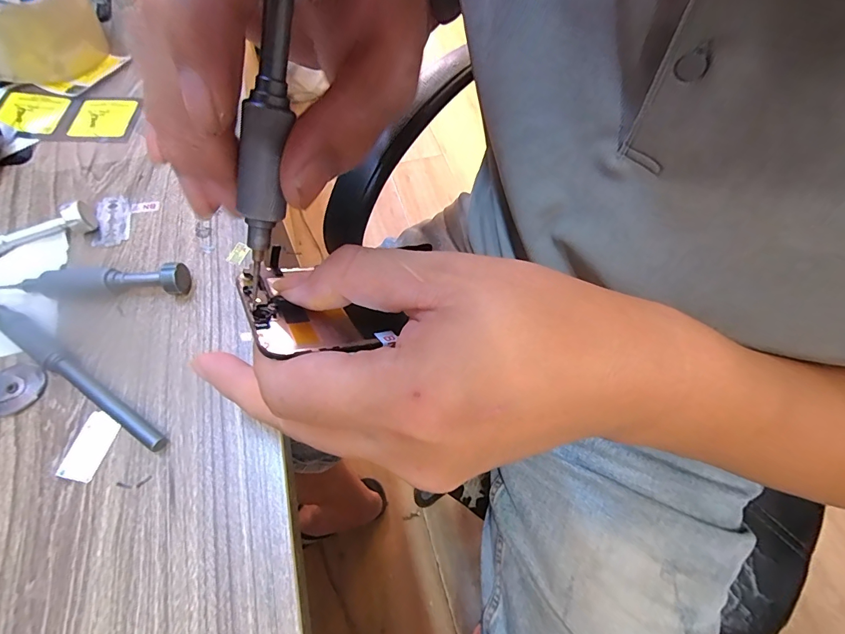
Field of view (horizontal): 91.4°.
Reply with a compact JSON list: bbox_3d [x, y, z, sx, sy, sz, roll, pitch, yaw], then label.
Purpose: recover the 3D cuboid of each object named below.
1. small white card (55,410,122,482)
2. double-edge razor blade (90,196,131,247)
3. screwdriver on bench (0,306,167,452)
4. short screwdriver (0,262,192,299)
[{"bbox_3d":[-0.160,0.061,0.197,0.016,0.004,0.031,12,62,4],"label":"small white card"},{"bbox_3d":[-0.199,-0.063,0.263,0.021,0.004,0.041,-11,63,-8],"label":"double-edge razor blade"},{"bbox_3d":[-0.187,0.023,0.213,0.146,0.010,0.013,31,65,13],"label":"screwdriver on bench"},{"bbox_3d":[-0.187,-0.021,0.232,0.102,0.018,0.020,-3,62,-4],"label":"short screwdriver"}]

